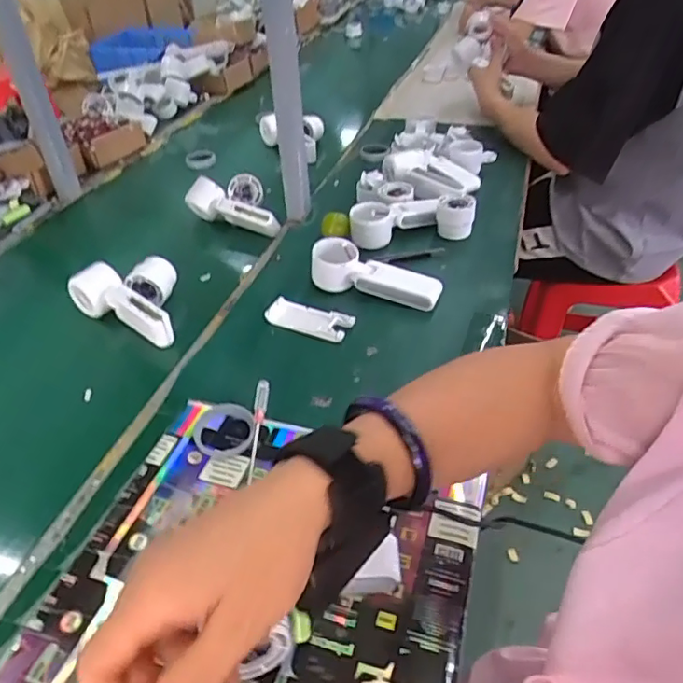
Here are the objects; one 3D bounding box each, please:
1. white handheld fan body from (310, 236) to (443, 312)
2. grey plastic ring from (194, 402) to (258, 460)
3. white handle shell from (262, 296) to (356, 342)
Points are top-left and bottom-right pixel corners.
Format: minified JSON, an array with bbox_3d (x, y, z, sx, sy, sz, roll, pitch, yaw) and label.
[{"bbox_3d":[0.044,-0.086,0.720,0.165,0.057,0.047,14,43,20],"label":"white handheld fan body"},{"bbox_3d":[-0.118,0.083,0.561,0.065,0.013,0.058,22,46,28],"label":"grey plastic ring"},{"bbox_3d":[-0.040,-0.028,0.692,0.107,0.011,0.042,18,44,24],"label":"white handle shell"}]

